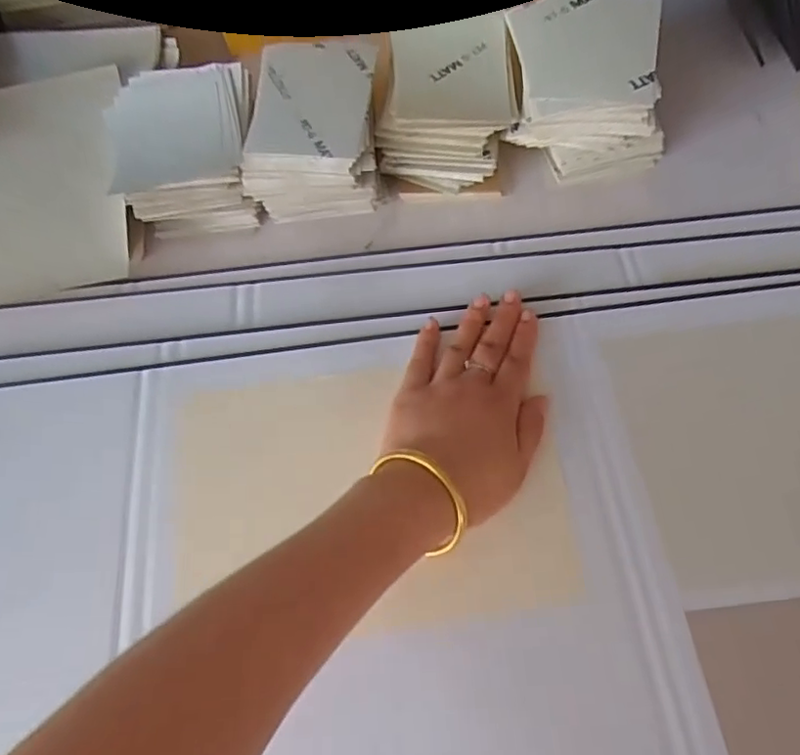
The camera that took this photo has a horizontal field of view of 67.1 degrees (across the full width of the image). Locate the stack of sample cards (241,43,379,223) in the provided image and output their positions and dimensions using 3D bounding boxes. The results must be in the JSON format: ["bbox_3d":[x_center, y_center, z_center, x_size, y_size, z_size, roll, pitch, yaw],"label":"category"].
[{"bbox_3d":[-0.064,-0.185,0.469,0.094,0.078,0.119,1,66,5],"label":"stack of sample cards"}]

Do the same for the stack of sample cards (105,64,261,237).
[{"bbox_3d":[-0.168,-0.177,0.477,0.105,0.058,0.125,-6,65,2],"label":"stack of sample cards"}]

